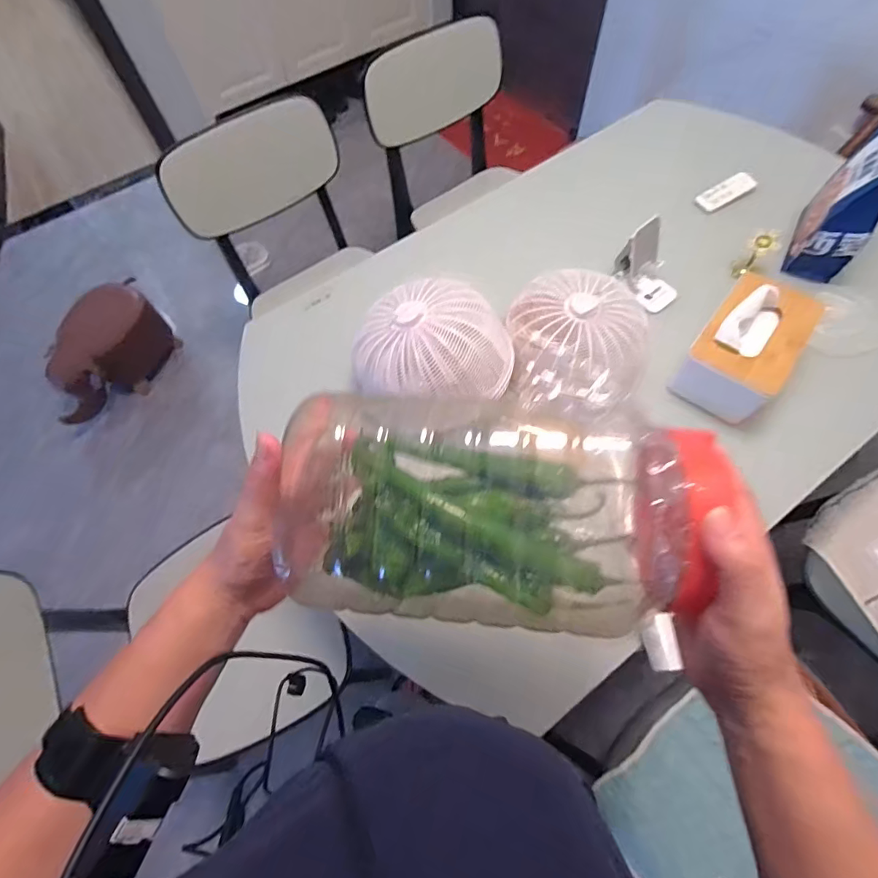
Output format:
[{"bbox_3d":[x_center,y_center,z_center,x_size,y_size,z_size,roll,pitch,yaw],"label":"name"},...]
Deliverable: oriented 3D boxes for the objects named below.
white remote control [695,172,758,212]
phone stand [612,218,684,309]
[{"bbox_3d":[0.581,-0.498,0.940,0.130,0.007,0.046,-31,78,-3],"label":"white remote control"},{"bbox_3d":[0.353,-0.322,0.819,0.060,0.105,0.068,-39,69,-15],"label":"phone stand"}]

